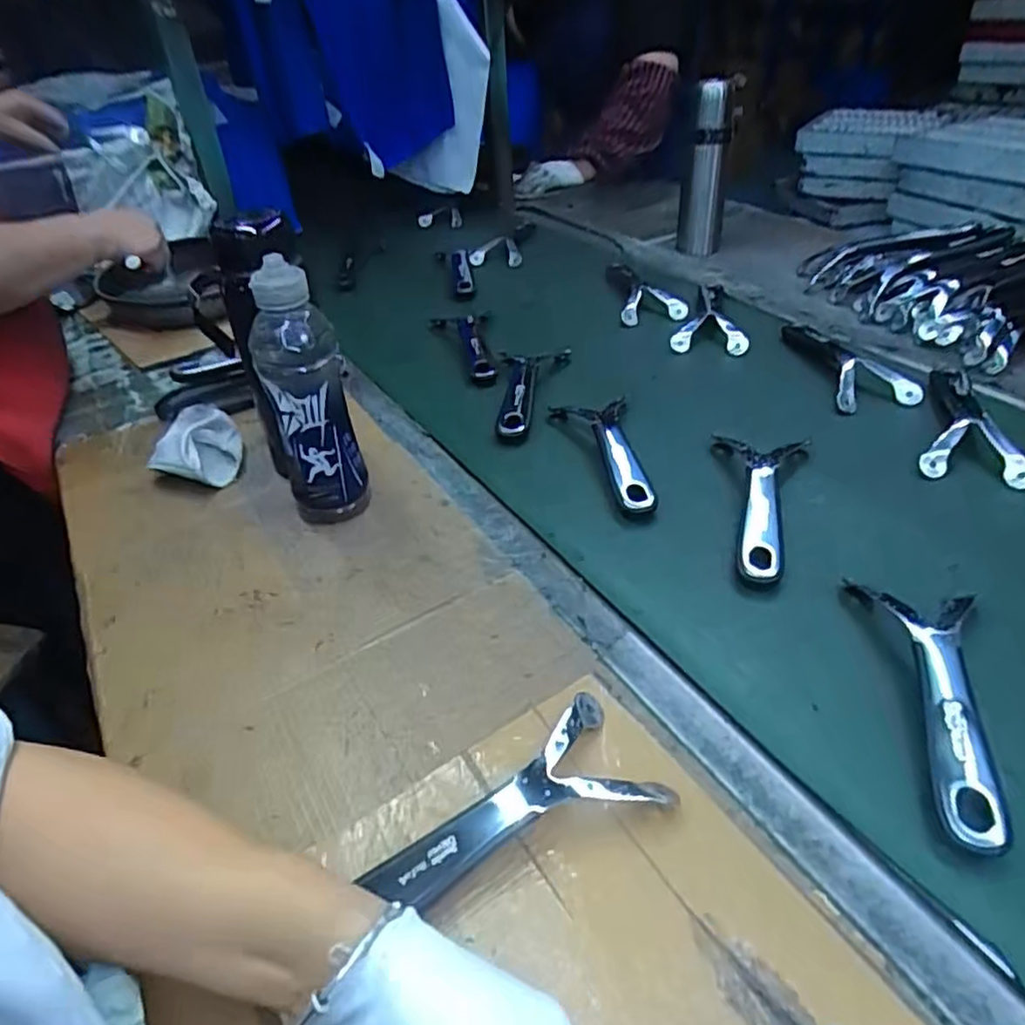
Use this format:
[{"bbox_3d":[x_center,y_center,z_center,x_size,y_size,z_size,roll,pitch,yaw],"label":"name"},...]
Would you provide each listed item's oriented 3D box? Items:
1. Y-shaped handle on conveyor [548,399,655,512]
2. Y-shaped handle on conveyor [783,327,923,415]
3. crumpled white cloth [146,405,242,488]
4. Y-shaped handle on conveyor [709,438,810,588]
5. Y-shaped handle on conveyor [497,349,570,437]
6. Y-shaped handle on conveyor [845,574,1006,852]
[{"bbox_3d":[0.083,-0.062,0.651,0.075,0.029,0.175,-6,38,2],"label":"Y-shaped handle on conveyor"},{"bbox_3d":[0.372,-0.164,0.757,0.094,0.024,0.170,-5,38,2],"label":"Y-shaped handle on conveyor"},{"bbox_3d":[-0.318,-0.065,0.705,0.082,0.053,0.083,5,40,15],"label":"crumpled white cloth"},{"bbox_3d":[0.208,-0.016,0.581,0.075,0.028,0.194,6,40,16],"label":"Y-shaped handle on conveyor"},{"bbox_3d":[0.015,-0.138,0.762,0.078,0.025,0.177,1,39,10],"label":"Y-shaped handle on conveyor"},{"bbox_3d":[0.254,0.112,0.423,0.066,0.023,0.184,6,40,16],"label":"Y-shaped handle on conveyor"}]

